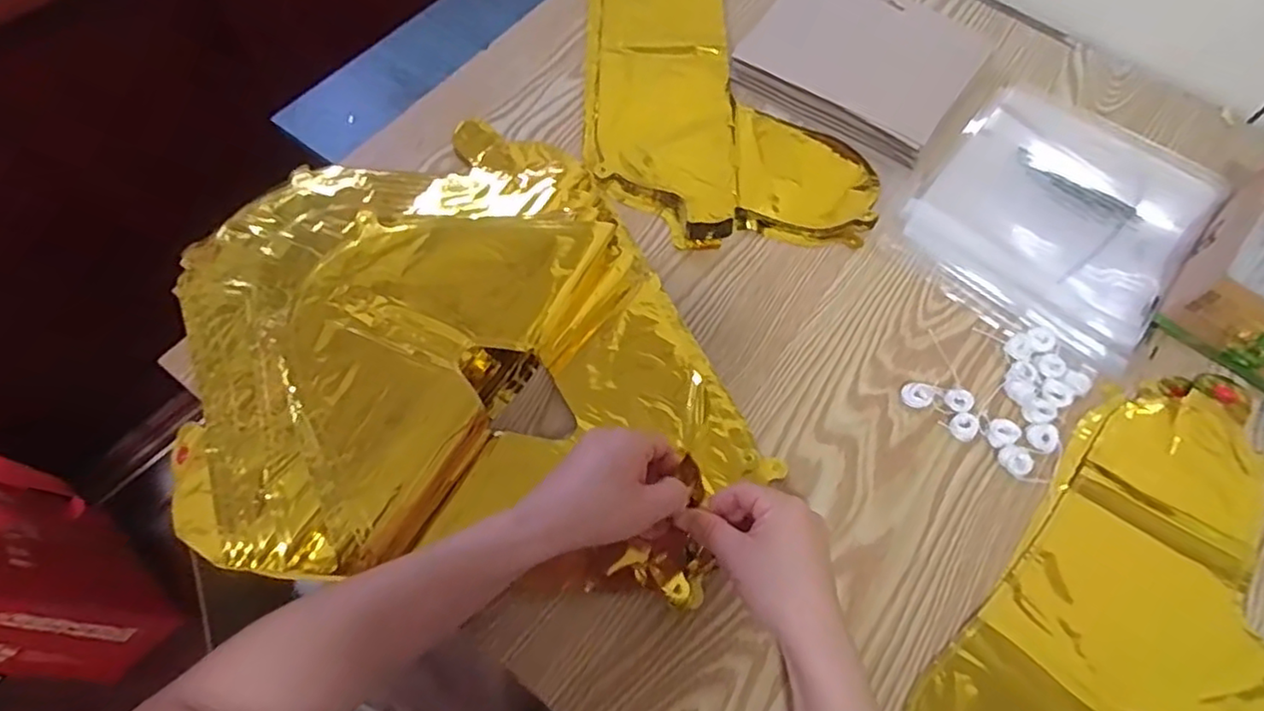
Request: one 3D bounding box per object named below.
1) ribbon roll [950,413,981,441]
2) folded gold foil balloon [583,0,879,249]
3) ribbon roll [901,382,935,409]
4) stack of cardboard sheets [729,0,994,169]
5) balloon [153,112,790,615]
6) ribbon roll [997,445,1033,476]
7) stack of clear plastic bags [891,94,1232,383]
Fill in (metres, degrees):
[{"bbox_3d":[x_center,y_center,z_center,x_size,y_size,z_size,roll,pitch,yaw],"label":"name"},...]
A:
[{"bbox_3d":[0.243,0.052,0.477,0.019,0.007,0.019,1,65,-3],"label":"ribbon roll"},{"bbox_3d":[0.077,-0.269,0.617,0.235,0.019,0.377,-1,65,-4],"label":"folded gold foil balloon"},{"bbox_3d":[0.211,0.029,0.484,0.018,0.012,0.020,-32,71,-16],"label":"ribbon roll"},{"bbox_3d":[0.218,-0.284,0.617,0.189,0.034,0.160,34,68,12],"label":"stack of cardboard sheets"},{"bbox_3d":[-0.130,-0.012,0.476,0.386,0.057,0.377,-8,66,-7],"label":"balloon"},{"bbox_3d":[0.273,0.075,0.466,0.022,0.008,0.020,1,65,-3],"label":"ribbon roll"},{"bbox_3d":[0.383,-0.130,0.588,0.210,0.013,0.287,39,69,14],"label":"stack of clear plastic bags"}]

